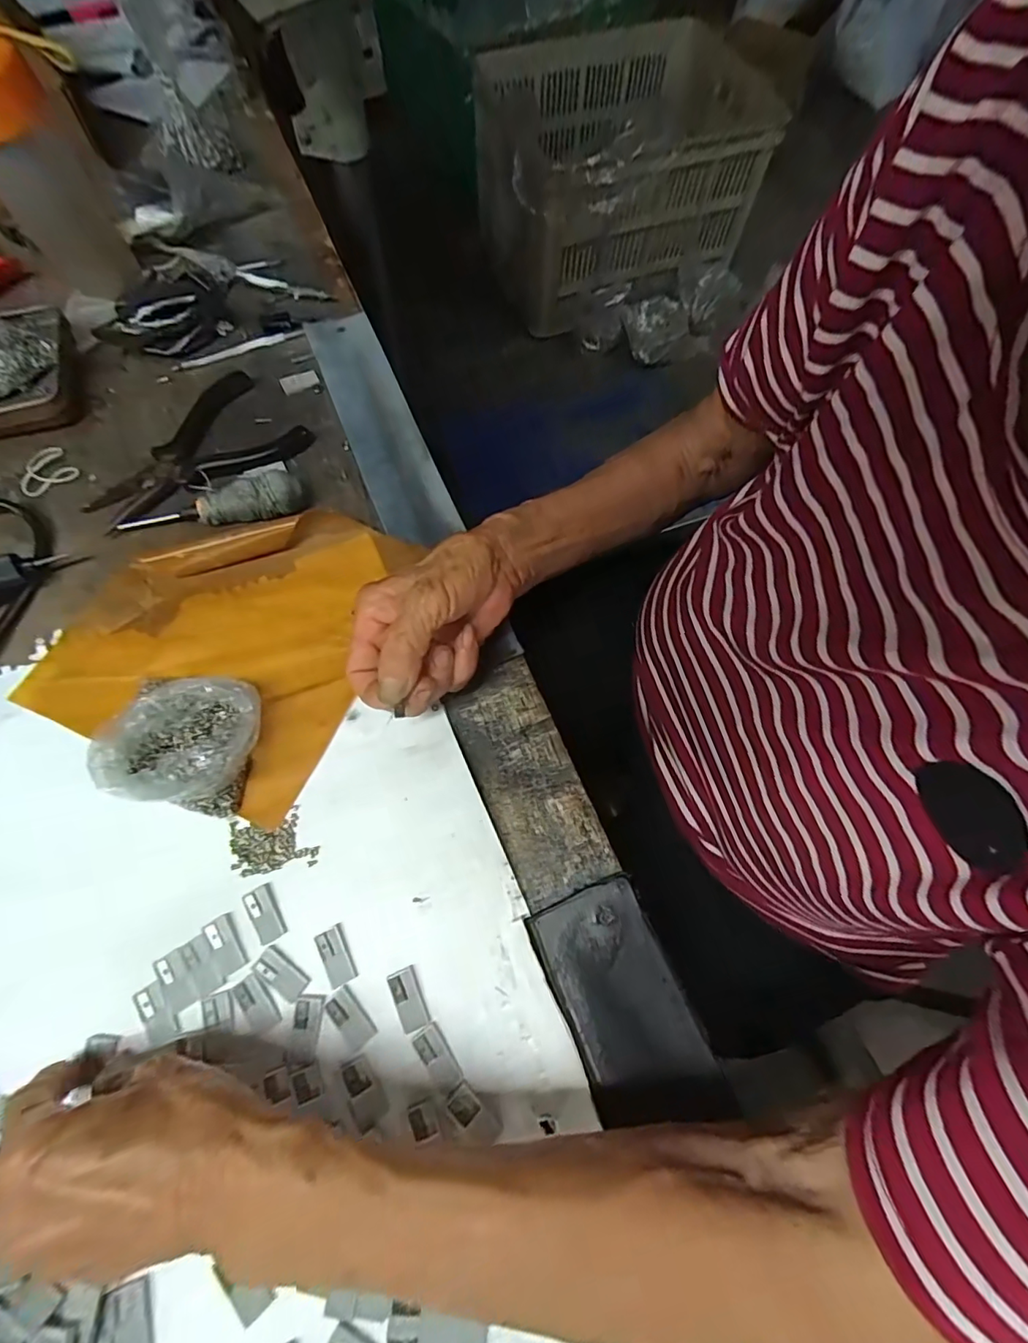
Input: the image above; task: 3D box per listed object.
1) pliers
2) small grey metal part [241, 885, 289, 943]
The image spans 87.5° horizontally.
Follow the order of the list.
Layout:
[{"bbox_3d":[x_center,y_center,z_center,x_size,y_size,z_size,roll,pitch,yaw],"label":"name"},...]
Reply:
[{"bbox_3d":[-0.235,-0.166,0.386,0.151,0.014,0.091,-30,72,-13],"label":"pliers"},{"bbox_3d":[-0.132,0.127,0.282,0.014,0.004,0.028,-29,72,-13],"label":"small grey metal part"}]

